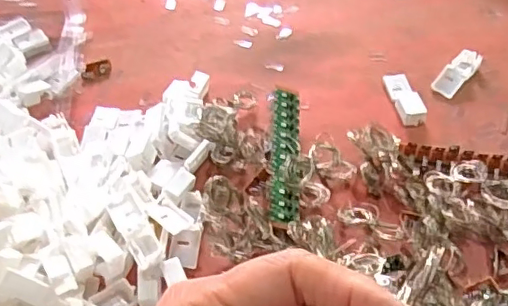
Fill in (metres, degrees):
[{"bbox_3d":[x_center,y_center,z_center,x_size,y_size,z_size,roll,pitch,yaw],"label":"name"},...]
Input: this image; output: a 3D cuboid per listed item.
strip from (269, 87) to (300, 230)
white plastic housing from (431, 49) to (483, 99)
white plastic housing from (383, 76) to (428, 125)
[{"bbox_3d":[0.023,0.001,0.418,0.020,0.004,0.120,12,54,-11],"label":"strip"},{"bbox_3d":[0.172,-0.068,0.492,0.021,0.012,0.056,34,58,28],"label":"white plastic housing"},{"bbox_3d":[0.123,-0.046,0.475,0.021,0.011,0.056,-8,49,-5],"label":"white plastic housing"}]

